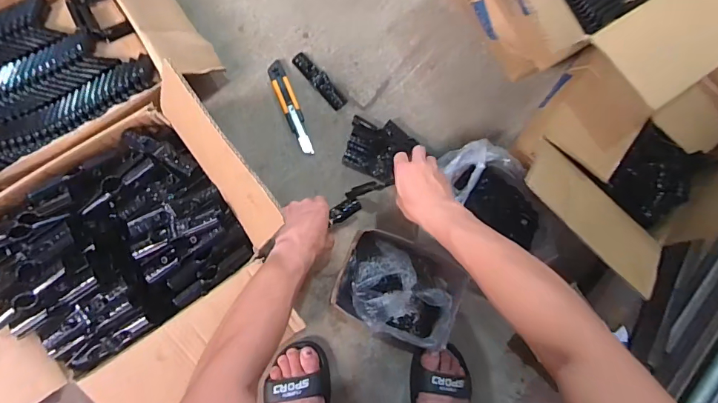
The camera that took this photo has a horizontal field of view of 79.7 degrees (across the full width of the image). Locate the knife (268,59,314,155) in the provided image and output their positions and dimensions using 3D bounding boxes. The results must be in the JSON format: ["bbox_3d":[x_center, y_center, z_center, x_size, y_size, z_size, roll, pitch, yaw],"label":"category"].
[{"bbox_3d":[-0.130,-0.179,0.818,0.031,0.011,0.188,-22,87,-9],"label":"knife"}]

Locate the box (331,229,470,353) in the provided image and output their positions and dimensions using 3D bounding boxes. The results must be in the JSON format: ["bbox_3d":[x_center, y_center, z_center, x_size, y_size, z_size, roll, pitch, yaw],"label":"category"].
[{"bbox_3d":[0.069,0.151,0.754,0.206,0.117,0.156,25,81,-3],"label":"box"}]

